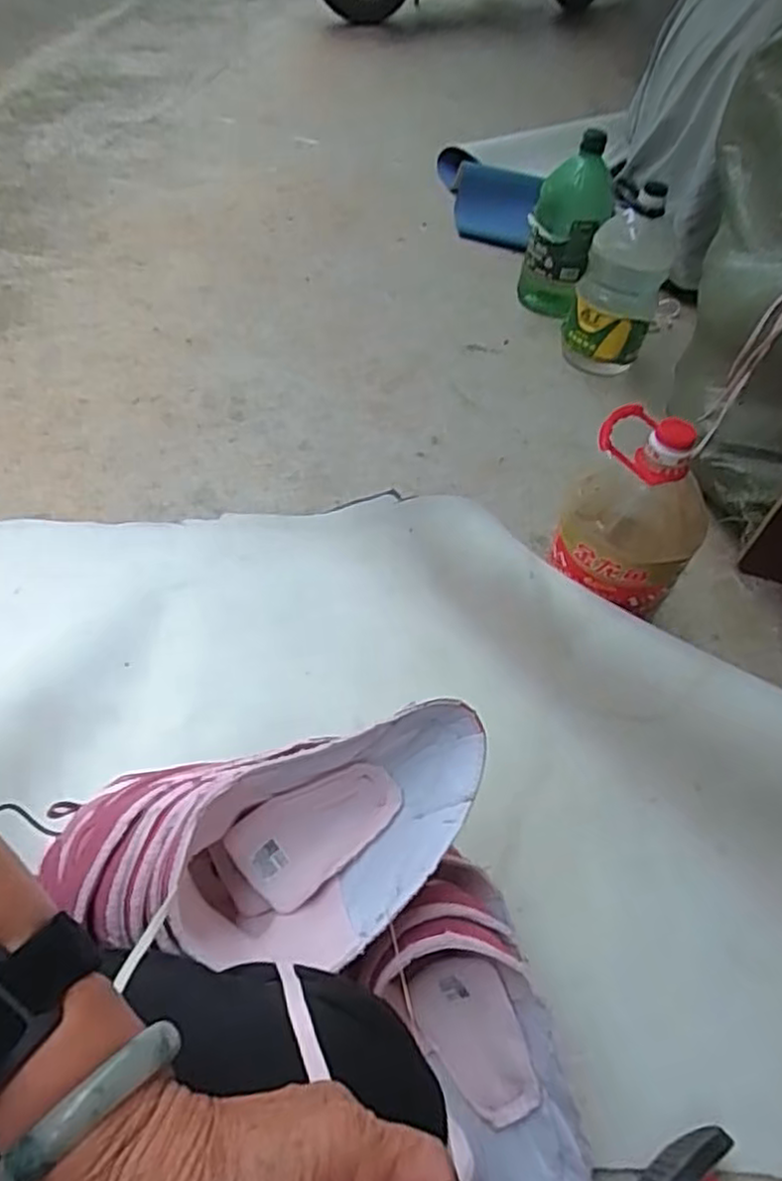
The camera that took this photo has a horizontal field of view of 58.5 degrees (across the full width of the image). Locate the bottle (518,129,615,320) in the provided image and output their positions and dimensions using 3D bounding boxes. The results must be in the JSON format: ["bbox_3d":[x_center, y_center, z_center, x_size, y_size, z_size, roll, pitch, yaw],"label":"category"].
[{"bbox_3d":[0.383,-0.787,1.529,0.139,0.317,0.123,-5,52,-10],"label":"bottle"}]

